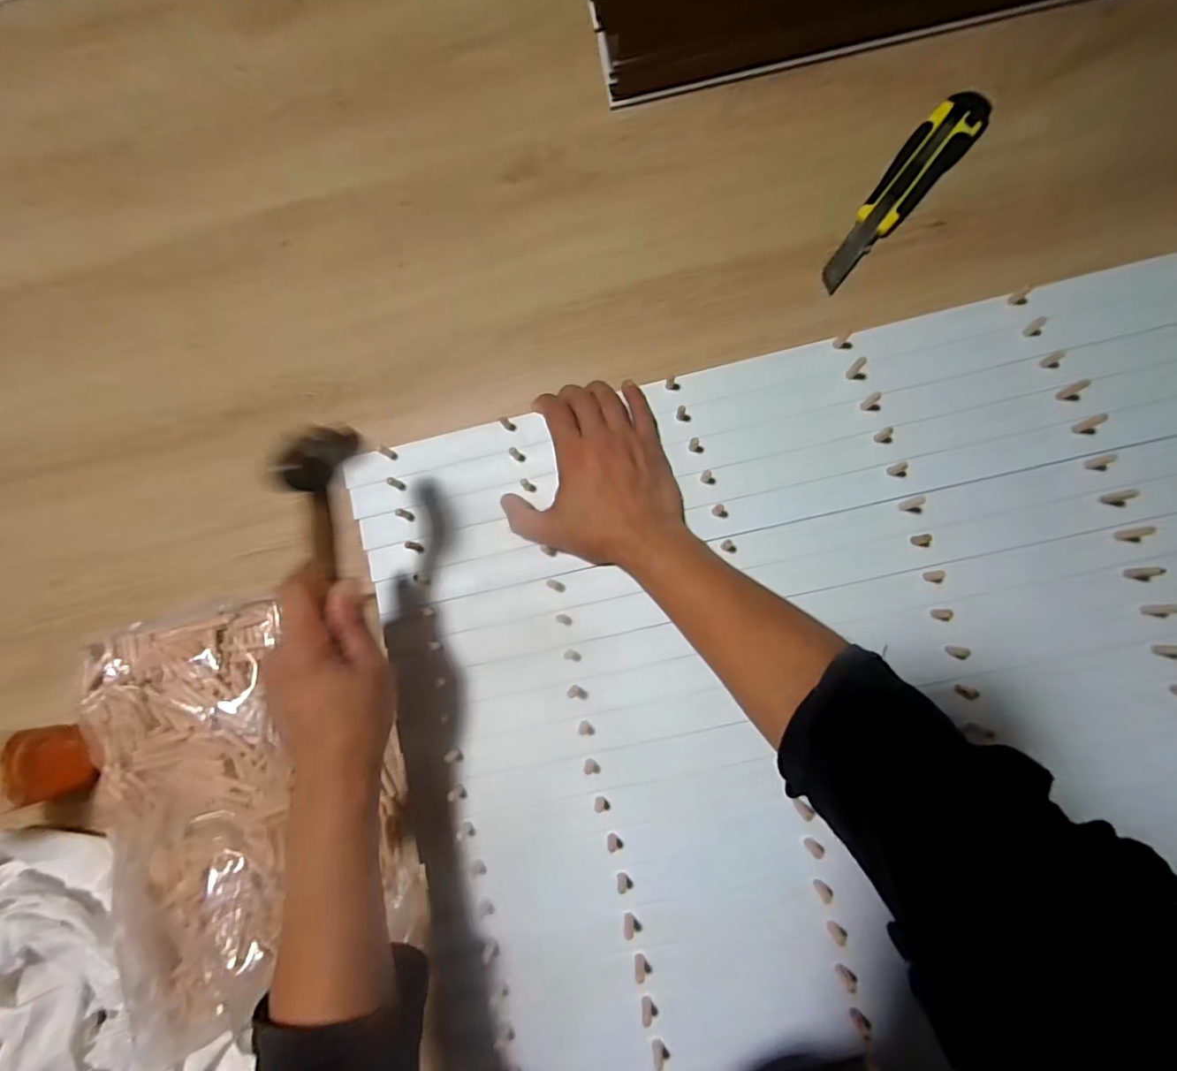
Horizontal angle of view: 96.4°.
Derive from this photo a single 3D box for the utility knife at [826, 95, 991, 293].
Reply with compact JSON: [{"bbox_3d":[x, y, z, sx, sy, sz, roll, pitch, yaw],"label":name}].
[{"bbox_3d":[0.262,-0.295,0.443,0.040,0.014,0.202,42,88,10],"label":"utility knife"}]

